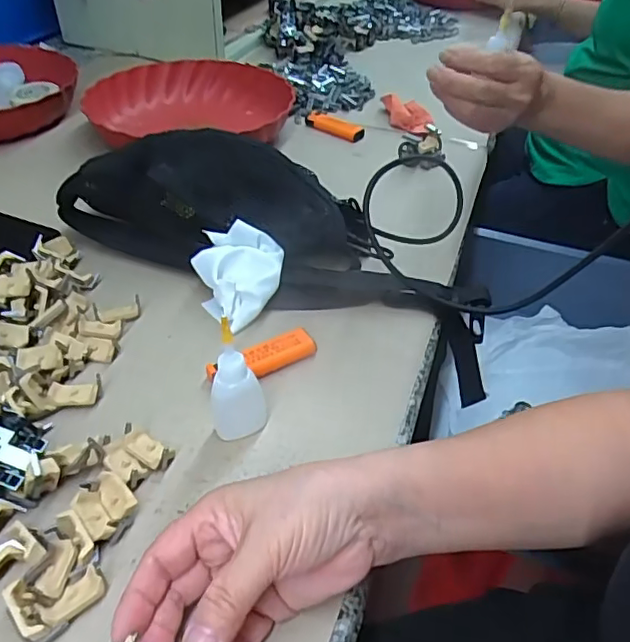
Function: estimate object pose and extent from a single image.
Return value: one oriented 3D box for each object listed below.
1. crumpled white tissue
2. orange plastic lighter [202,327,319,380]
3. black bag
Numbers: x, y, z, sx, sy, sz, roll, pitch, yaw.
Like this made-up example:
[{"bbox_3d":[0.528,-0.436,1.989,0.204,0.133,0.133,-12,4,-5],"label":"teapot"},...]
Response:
[{"bbox_3d":[-0.061,-0.037,0.467,0.068,0.050,0.077,-3,43,-5],"label":"crumpled white tissue"},{"bbox_3d":[-0.039,0.027,0.425,0.081,0.013,0.025,-19,47,-20],"label":"orange plastic lighter"},{"bbox_3d":[-0.028,-0.066,0.507,0.399,0.115,0.114,23,46,3],"label":"black bag"}]

